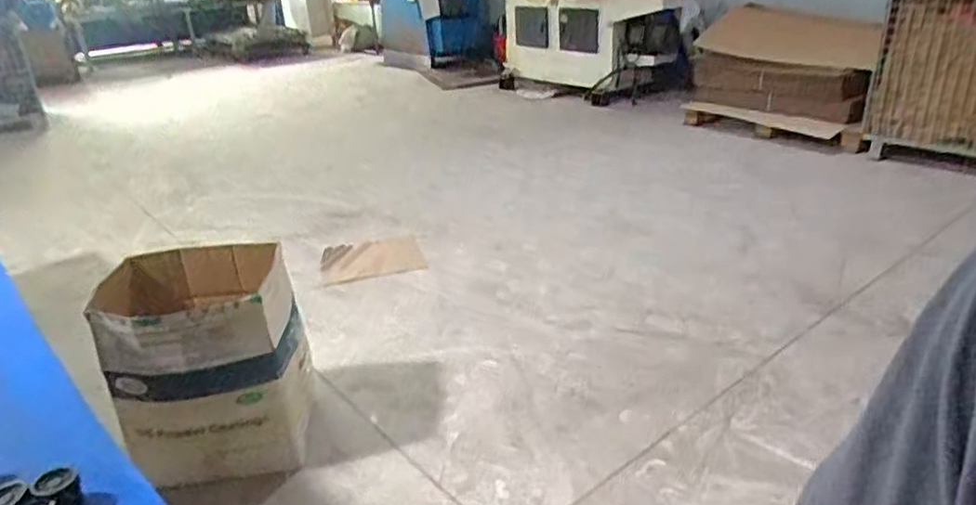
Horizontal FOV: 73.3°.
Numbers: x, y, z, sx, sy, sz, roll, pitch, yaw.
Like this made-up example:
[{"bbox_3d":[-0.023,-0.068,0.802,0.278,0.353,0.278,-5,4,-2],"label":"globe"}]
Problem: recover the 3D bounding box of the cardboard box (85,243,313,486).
[{"bbox_3d":[-0.634,0.263,1.547,0.382,0.454,0.307,-5,25,-5],"label":"cardboard box"}]

